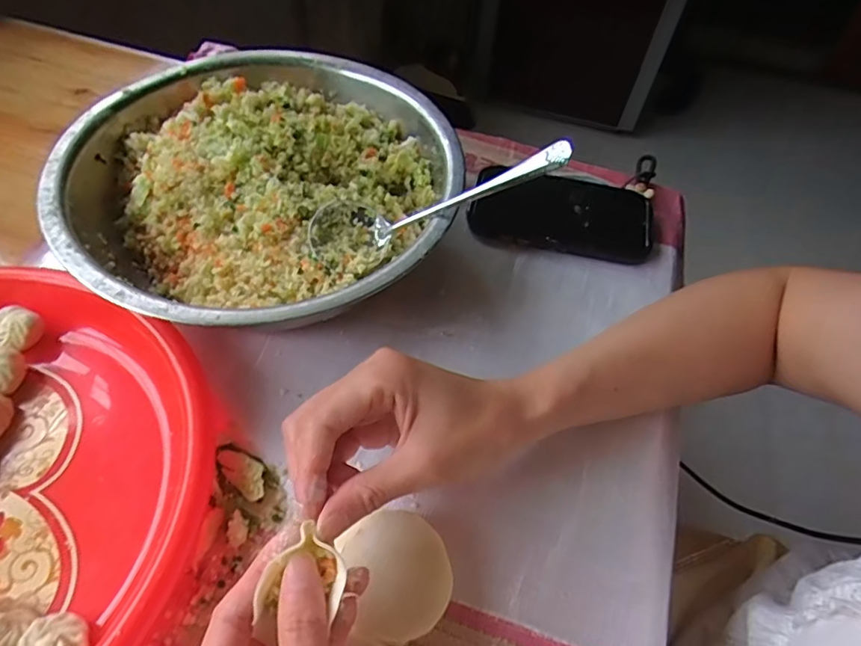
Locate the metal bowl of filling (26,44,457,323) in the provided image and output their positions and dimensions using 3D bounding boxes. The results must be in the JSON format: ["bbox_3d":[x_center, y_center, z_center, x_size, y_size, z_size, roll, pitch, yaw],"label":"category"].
[{"bbox_3d":[-0.118,-0.094,0.408,0.262,0.079,0.271,2,54,-3],"label":"metal bowl of filling"}]

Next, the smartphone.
[{"bbox_3d":[0.112,-0.096,0.460,0.148,0.017,0.087,11,54,4],"label":"smartphone"}]

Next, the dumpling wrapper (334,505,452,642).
[{"bbox_3d":[-0.016,0.131,0.285,0.053,0.004,0.061,-12,60,-15],"label":"dumpling wrapper"}]

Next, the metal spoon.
[{"bbox_3d":[0.003,-0.078,0.351,0.176,0.032,0.044,-14,51,21],"label":"metal spoon"}]

